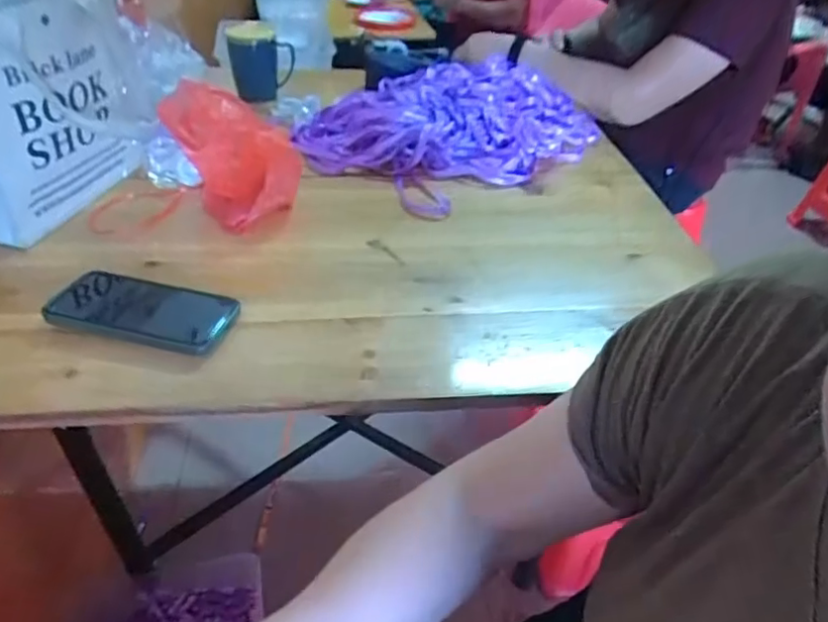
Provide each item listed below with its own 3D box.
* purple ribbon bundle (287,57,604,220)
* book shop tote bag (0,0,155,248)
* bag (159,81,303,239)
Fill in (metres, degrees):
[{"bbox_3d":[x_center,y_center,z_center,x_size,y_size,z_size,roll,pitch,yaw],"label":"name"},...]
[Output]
[{"bbox_3d":[0.044,-0.285,0.877,0.321,0.096,0.364,31,46,30],"label":"purple ribbon bundle"},{"bbox_3d":[-0.446,-0.231,0.665,0.194,0.232,0.242,12,40,10],"label":"book shop tote bag"},{"bbox_3d":[-0.209,-0.178,0.677,0.142,0.149,0.068,20,42,19],"label":"bag"}]

